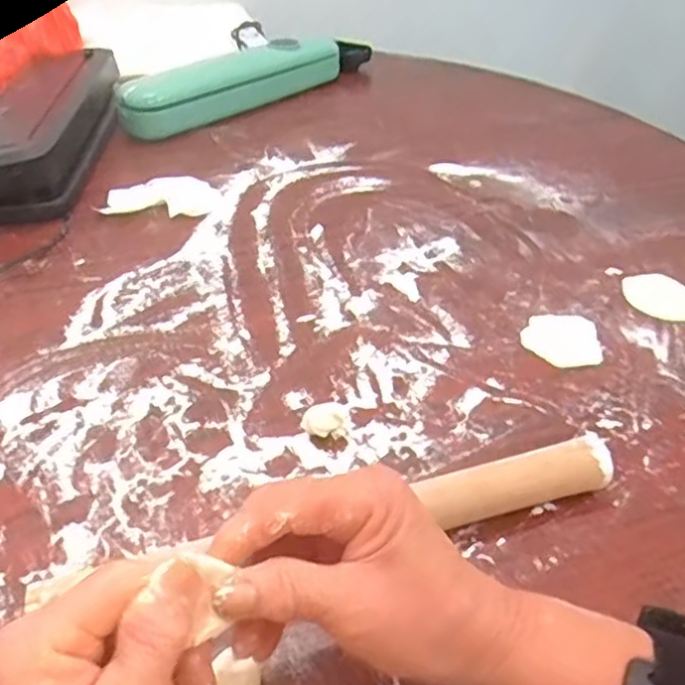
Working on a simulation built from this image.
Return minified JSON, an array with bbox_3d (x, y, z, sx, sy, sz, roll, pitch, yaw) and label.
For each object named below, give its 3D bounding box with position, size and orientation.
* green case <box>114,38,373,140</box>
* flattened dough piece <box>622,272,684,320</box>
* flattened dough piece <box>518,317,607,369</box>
[{"bbox_3d":[-0.099,-0.332,0.847,0.053,0.056,0.389,30,48,32],"label":"green case"},{"bbox_3d":[0.247,-0.037,0.529,0.056,0.008,0.053,9,40,11],"label":"flattened dough piece"},{"bbox_3d":[0.153,-0.003,0.484,0.053,0.004,0.053,0,39,0],"label":"flattened dough piece"}]

